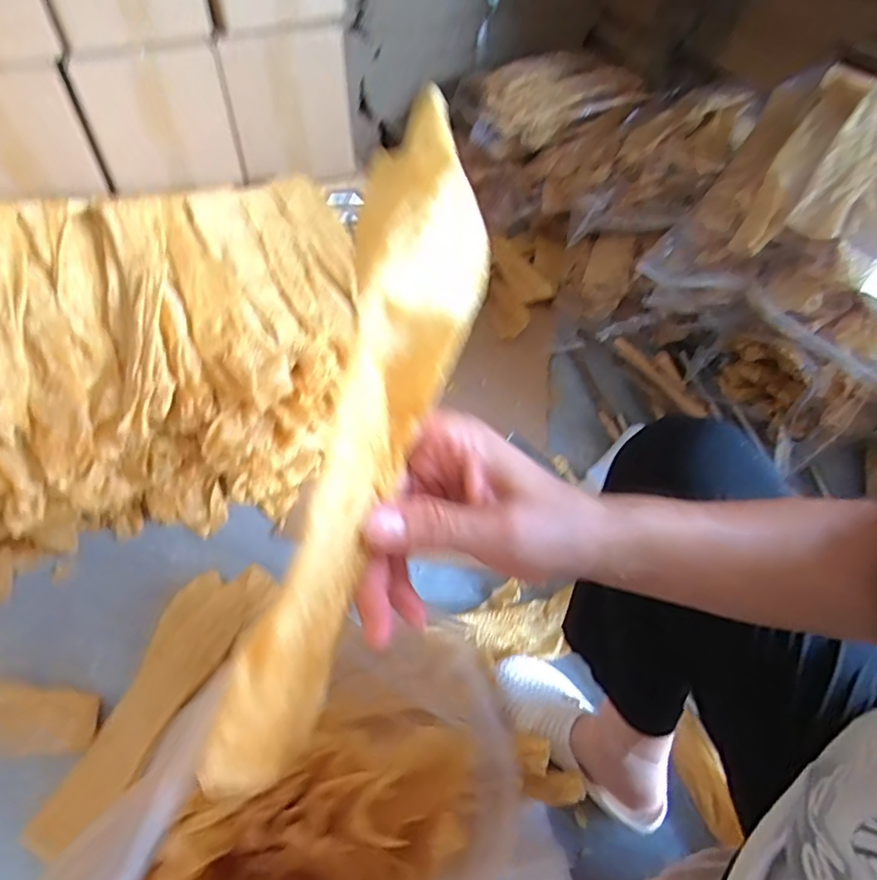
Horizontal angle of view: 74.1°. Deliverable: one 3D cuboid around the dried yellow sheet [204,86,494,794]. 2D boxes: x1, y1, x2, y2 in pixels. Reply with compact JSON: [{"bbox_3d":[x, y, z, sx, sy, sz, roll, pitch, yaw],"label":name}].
[{"bbox_3d":[-0.024,0.008,0.190,0.029,0.069,0.207,21,97,14],"label":"dried yellow sheet"}]

